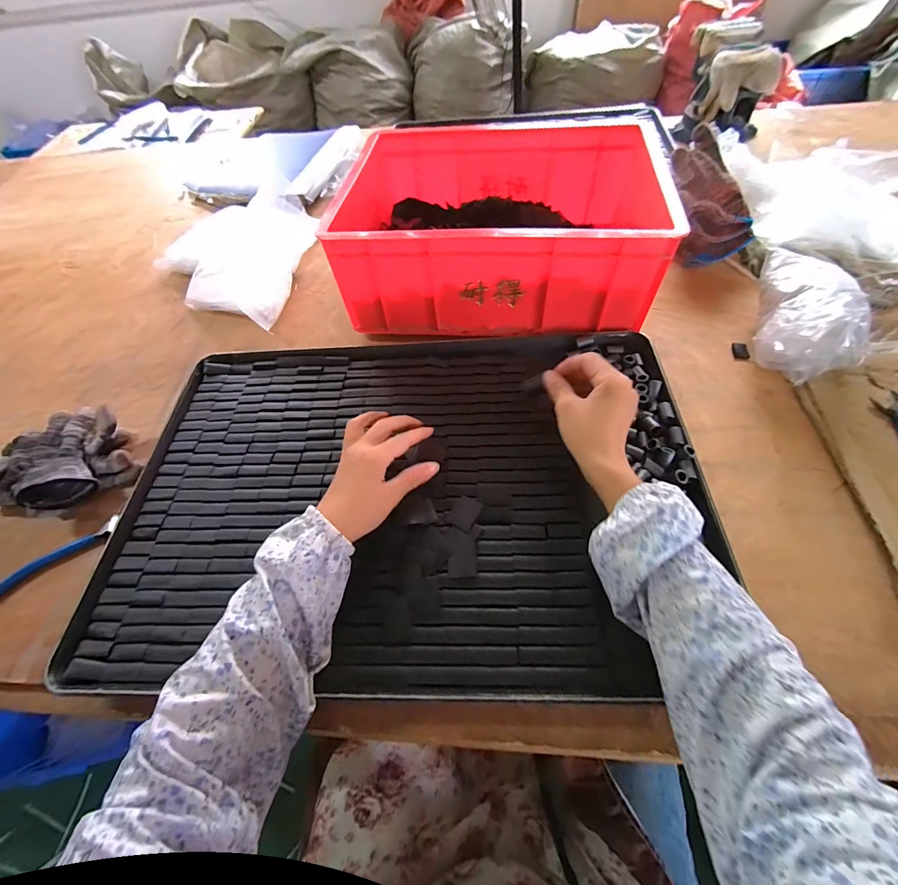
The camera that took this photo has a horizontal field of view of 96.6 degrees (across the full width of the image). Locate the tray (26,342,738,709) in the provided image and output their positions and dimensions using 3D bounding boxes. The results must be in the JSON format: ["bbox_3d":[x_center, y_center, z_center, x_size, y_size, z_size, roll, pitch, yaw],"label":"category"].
[{"bbox_3d":[-0.047,0.037,0.424,0.584,0.025,0.392,-1,57,3],"label":"tray"}]

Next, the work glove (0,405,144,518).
[{"bbox_3d":[-0.444,0.018,0.467,0.171,0.056,0.142,11,58,11],"label":"work glove"}]

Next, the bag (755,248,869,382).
[{"bbox_3d":[0.428,-0.162,0.476,0.095,0.074,0.166,18,60,15],"label":"bag"}]

